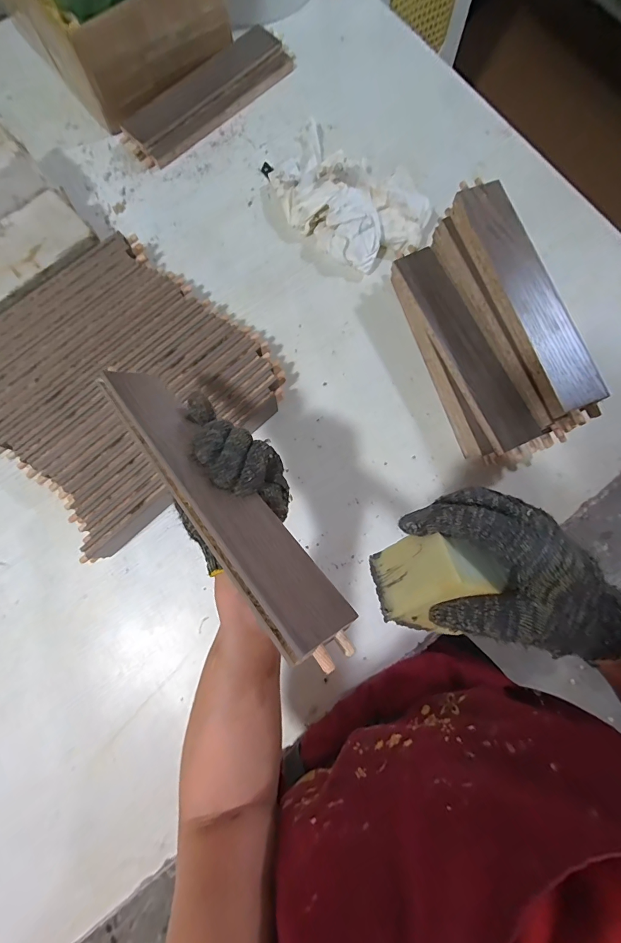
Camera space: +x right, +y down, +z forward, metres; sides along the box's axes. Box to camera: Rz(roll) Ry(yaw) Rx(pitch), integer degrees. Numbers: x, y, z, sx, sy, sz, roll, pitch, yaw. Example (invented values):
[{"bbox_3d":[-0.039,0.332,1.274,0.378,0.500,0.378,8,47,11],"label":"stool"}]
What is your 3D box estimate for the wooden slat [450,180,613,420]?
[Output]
[{"bbox_3d":[0.245,-0.203,0.438,0.057,0.025,0.284,-22,79,7],"label":"wooden slat"}]

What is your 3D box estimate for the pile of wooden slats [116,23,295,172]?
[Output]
[{"bbox_3d":[-0.158,-0.588,0.609,0.090,0.030,0.298,43,81,7],"label":"pile of wooden slats"}]

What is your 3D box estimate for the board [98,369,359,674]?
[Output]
[{"bbox_3d":[-0.073,0.010,0.285,0.059,0.009,0.288,-16,53,-45],"label":"board"}]

